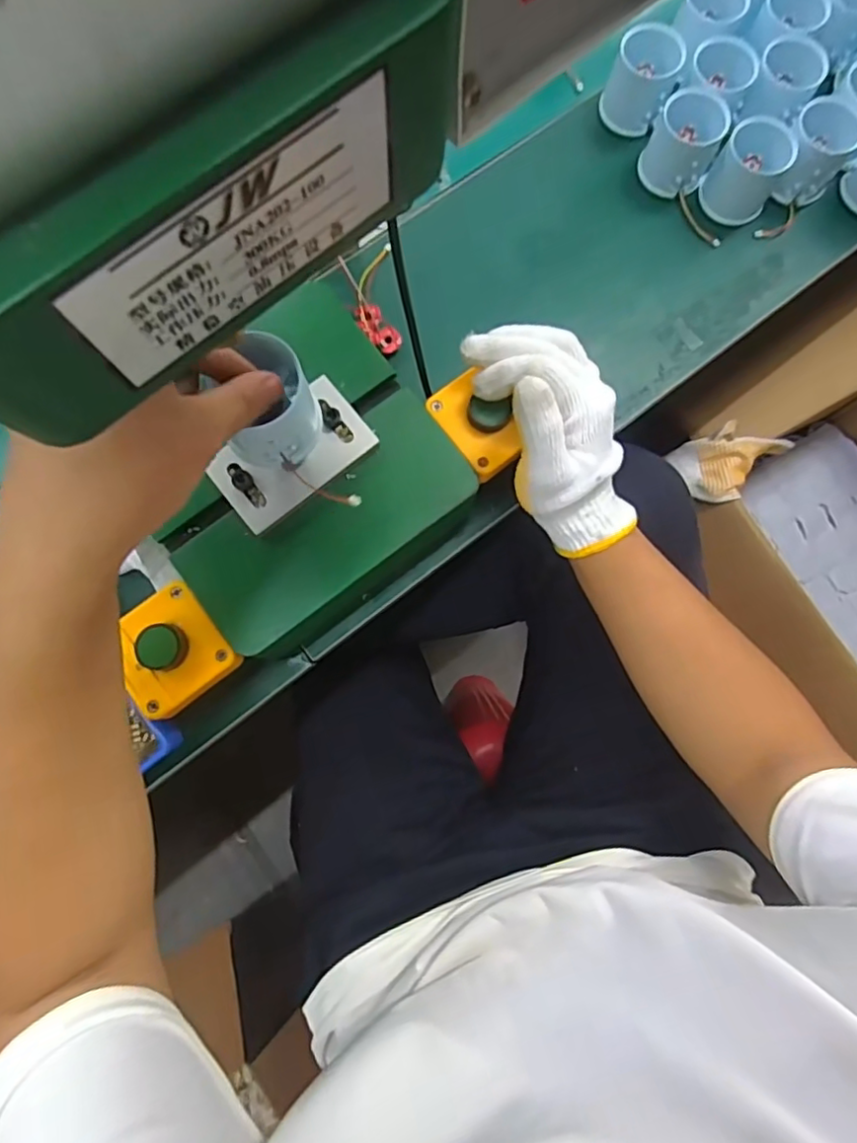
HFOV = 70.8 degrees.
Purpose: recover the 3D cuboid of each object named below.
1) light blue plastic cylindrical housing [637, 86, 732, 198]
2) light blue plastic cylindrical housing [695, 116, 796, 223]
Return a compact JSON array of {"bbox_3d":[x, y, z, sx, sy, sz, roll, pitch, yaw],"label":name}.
[{"bbox_3d":[0.205,-0.343,0.489,0.054,0.056,0.052,30,81,5],"label":"light blue plastic cylindrical housing"},{"bbox_3d":[0.255,-0.320,0.483,0.053,0.054,0.049,0,79,-1],"label":"light blue plastic cylindrical housing"}]

